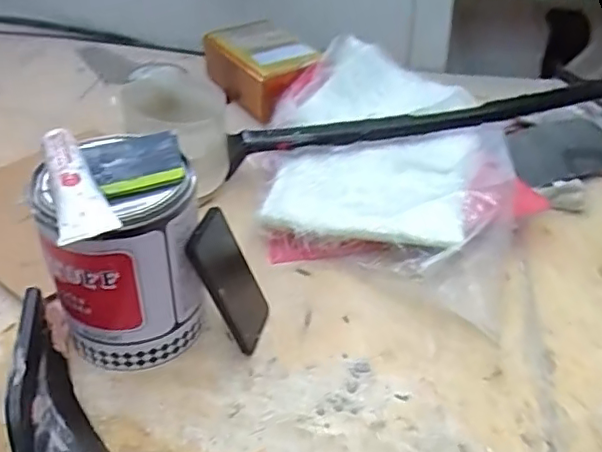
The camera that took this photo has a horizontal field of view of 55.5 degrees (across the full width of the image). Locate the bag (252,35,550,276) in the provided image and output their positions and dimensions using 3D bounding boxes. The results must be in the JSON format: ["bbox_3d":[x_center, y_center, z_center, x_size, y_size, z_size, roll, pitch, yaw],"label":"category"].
[{"bbox_3d":[0.158,-0.126,0.940,0.414,0.131,0.547,8,39,6],"label":"bag"}]

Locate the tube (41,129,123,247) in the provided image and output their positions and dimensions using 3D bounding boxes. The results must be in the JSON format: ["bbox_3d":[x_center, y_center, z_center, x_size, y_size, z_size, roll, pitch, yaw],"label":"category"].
[{"bbox_3d":[-0.211,-0.040,0.533,0.050,0.024,0.151,-15,53,-24],"label":"tube"}]

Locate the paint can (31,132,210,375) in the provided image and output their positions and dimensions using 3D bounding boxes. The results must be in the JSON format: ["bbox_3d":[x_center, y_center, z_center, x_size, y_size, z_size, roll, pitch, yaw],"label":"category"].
[{"bbox_3d":[-0.197,0.042,0.628,0.140,0.218,0.148,2,38,-2],"label":"paint can"}]

